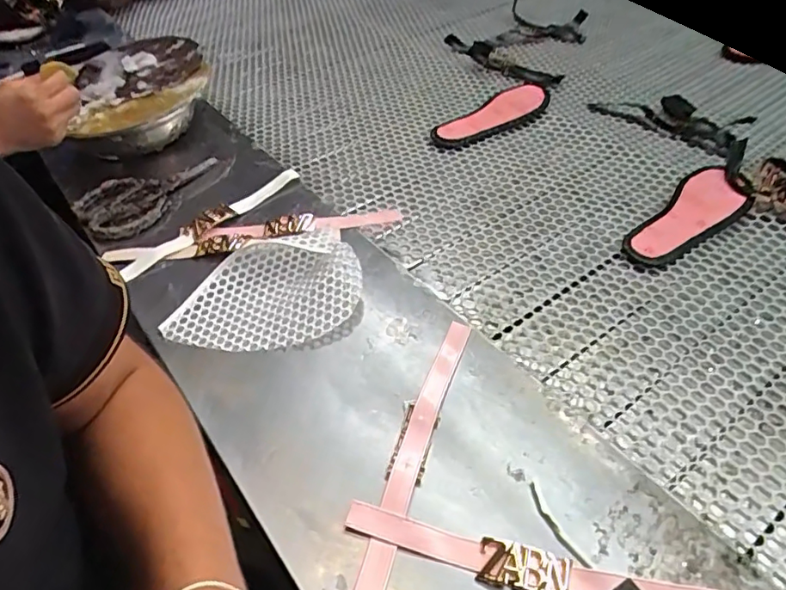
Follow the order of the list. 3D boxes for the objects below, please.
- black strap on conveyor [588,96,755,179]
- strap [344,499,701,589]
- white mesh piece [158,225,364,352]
[{"bbox_3d":[0.421,-0.251,0.784,0.127,0.047,0.249,-19,49,-19],"label":"black strap on conveyor"},{"bbox_3d":[0.089,0.185,0.372,0.250,0.012,0.029,12,47,10],"label":"strap"},{"bbox_3d":[-0.129,-0.006,0.546,0.189,0.034,0.132,-15,48,-15],"label":"white mesh piece"}]

